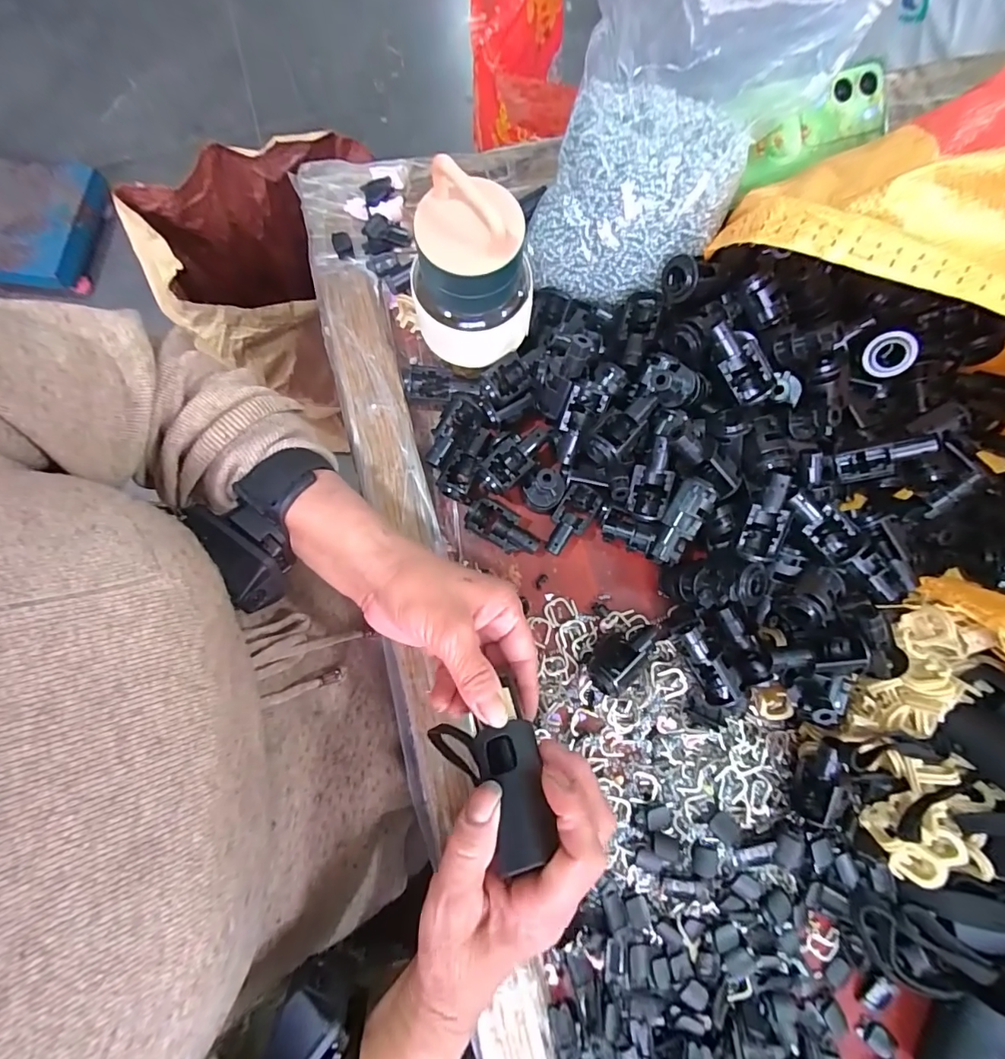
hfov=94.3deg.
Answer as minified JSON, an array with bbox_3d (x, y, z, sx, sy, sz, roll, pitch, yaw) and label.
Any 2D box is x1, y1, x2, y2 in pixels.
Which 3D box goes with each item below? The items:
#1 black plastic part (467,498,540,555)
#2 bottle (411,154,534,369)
[{"bbox_3d":[0.001,0.001,0.327,0.051,0.022,0.024,29,81,5],"label":"black plastic part"},{"bbox_3d":[-0.020,-0.147,0.284,0.067,0.110,0.070,-13,80,-2],"label":"bottle"}]

